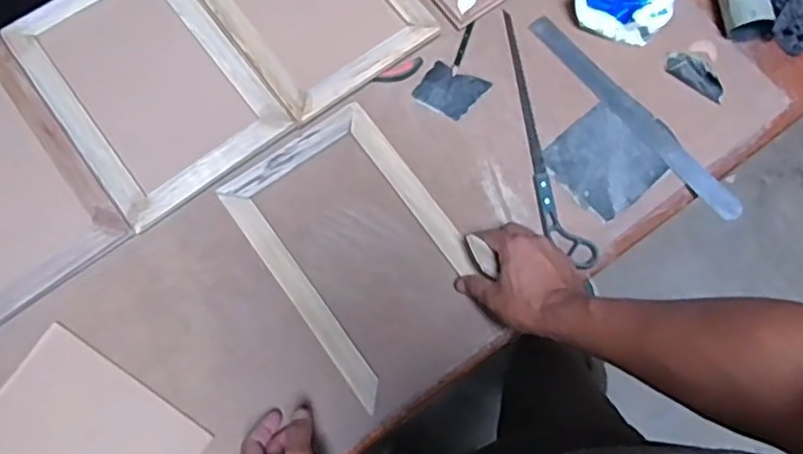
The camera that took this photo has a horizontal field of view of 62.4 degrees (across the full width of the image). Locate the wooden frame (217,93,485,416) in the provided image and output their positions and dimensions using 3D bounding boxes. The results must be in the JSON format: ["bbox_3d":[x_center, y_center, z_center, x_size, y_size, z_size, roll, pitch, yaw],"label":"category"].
[{"bbox_3d":[-0.045,0.015,0.721,0.193,0.013,0.277,-35,79,-11],"label":"wooden frame"}]

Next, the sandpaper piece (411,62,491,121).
[{"bbox_3d":[0.058,-0.159,0.779,0.073,0.010,0.060,28,80,5],"label":"sandpaper piece"}]

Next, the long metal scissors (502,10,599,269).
[{"bbox_3d":[0.152,-0.104,0.761,0.046,0.007,0.316,-15,76,-6],"label":"long metal scissors"}]

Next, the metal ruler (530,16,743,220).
[{"bbox_3d":[0.272,-0.132,0.773,0.030,0.007,0.318,-39,80,-11],"label":"metal ruler"}]

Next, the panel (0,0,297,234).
[{"bbox_3d":[-0.291,-0.171,0.757,0.206,0.011,0.296,-36,79,-11],"label":"panel"}]

